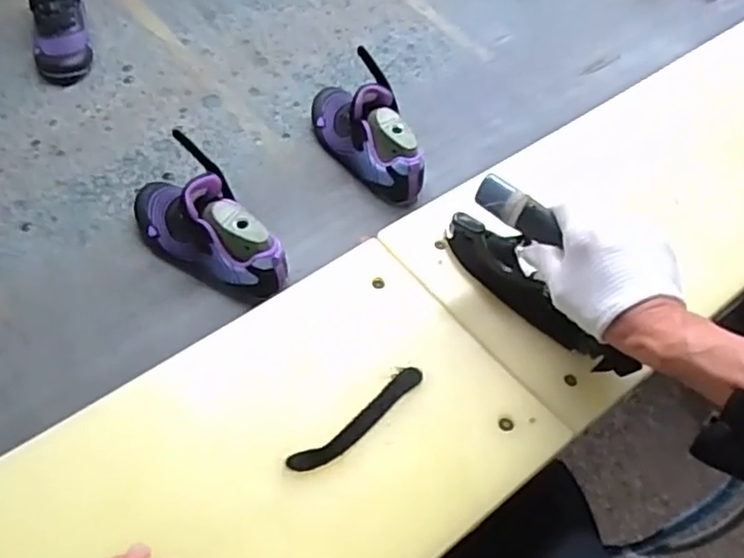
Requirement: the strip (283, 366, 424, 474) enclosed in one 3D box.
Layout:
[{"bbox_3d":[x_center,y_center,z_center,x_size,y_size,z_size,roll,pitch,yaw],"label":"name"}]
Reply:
[{"bbox_3d":[-0.009,0.116,0.545,0.136,0.006,0.023,-37,65,-21],"label":"strip"}]

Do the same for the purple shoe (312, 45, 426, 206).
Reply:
[{"bbox_3d":[-0.011,-0.183,0.787,0.076,0.103,0.205,-20,57,-18],"label":"purple shoe"}]

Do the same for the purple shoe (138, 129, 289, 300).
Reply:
[{"bbox_3d":[-0.173,-0.061,0.679,0.200,0.099,0.073,28,56,17],"label":"purple shoe"}]

